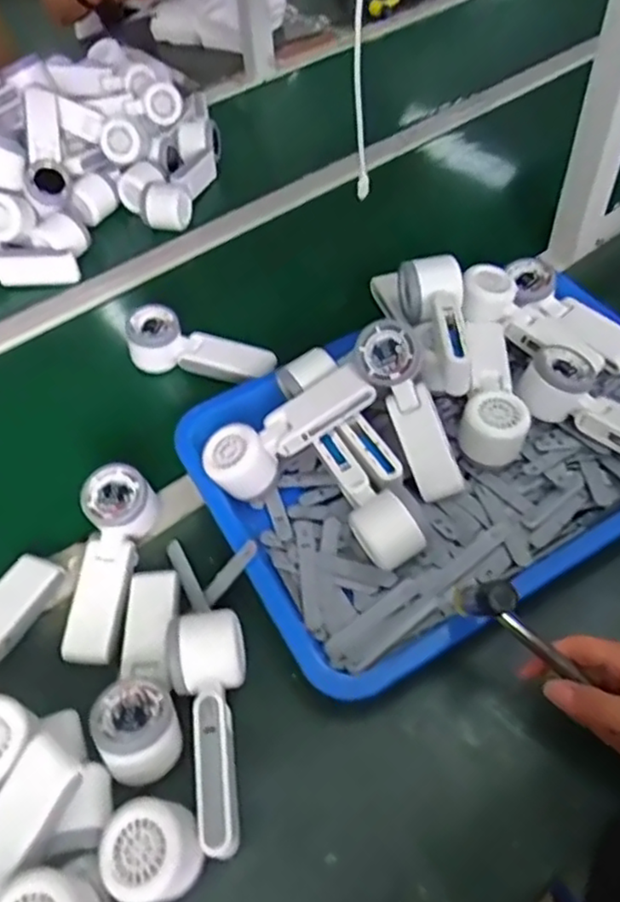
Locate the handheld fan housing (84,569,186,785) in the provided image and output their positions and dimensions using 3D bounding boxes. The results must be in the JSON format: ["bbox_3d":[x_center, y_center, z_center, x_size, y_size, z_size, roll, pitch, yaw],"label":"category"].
[{"bbox_3d":[-0.128,0.168,0.521,0.057,0.044,0.161,-8,40,0],"label":"handheld fan housing"}]

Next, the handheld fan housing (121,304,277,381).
[{"bbox_3d":[-0.121,-0.111,0.731,0.159,0.048,0.050,15,55,0],"label":"handheld fan housing"}]

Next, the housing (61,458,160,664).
[{"bbox_3d":[-0.175,0.099,0.578,0.056,0.048,0.169,3,69,8],"label":"housing"}]

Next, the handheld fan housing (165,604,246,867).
[{"bbox_3d":[-0.072,0.201,0.487,0.054,0.046,0.166,-9,53,-1],"label":"handheld fan housing"}]

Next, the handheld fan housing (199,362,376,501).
[{"bbox_3d":[-0.017,-0.018,0.610,0.165,0.053,0.060,-33,56,-1],"label":"handheld fan housing"}]

